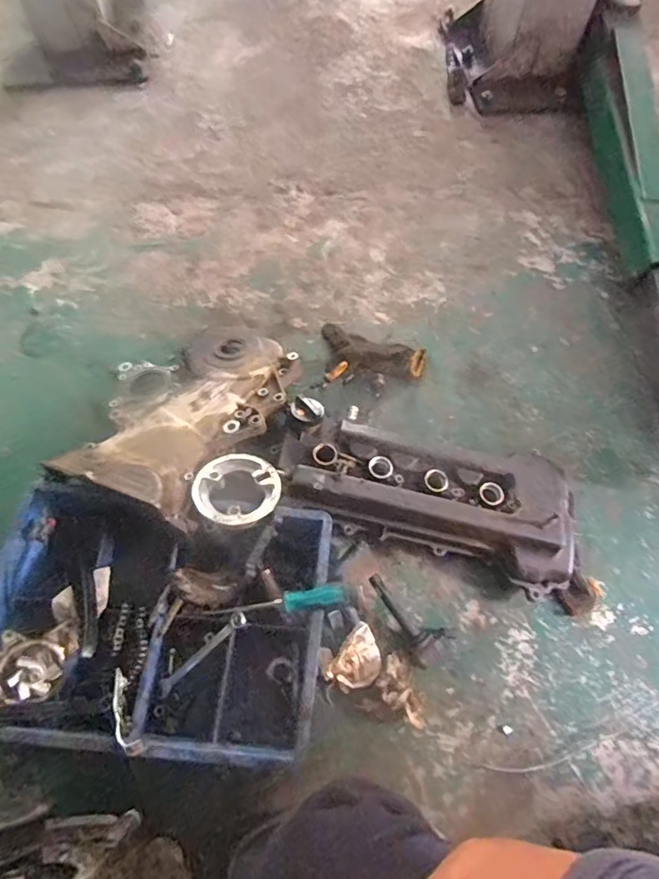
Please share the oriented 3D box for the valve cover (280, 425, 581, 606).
[{"bbox_3d":[0.162,0.083,0.815,0.476,0.106,0.207,13,63,4],"label":"valve cover"}]

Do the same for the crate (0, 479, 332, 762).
[{"bbox_3d":[-0.230,0.237,0.712,0.444,0.116,0.329,6,65,-1],"label":"crate"}]

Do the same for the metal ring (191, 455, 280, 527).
[{"bbox_3d":[-0.133,0.069,0.747,0.119,0.040,0.114,1,63,-2],"label":"metal ring"}]

